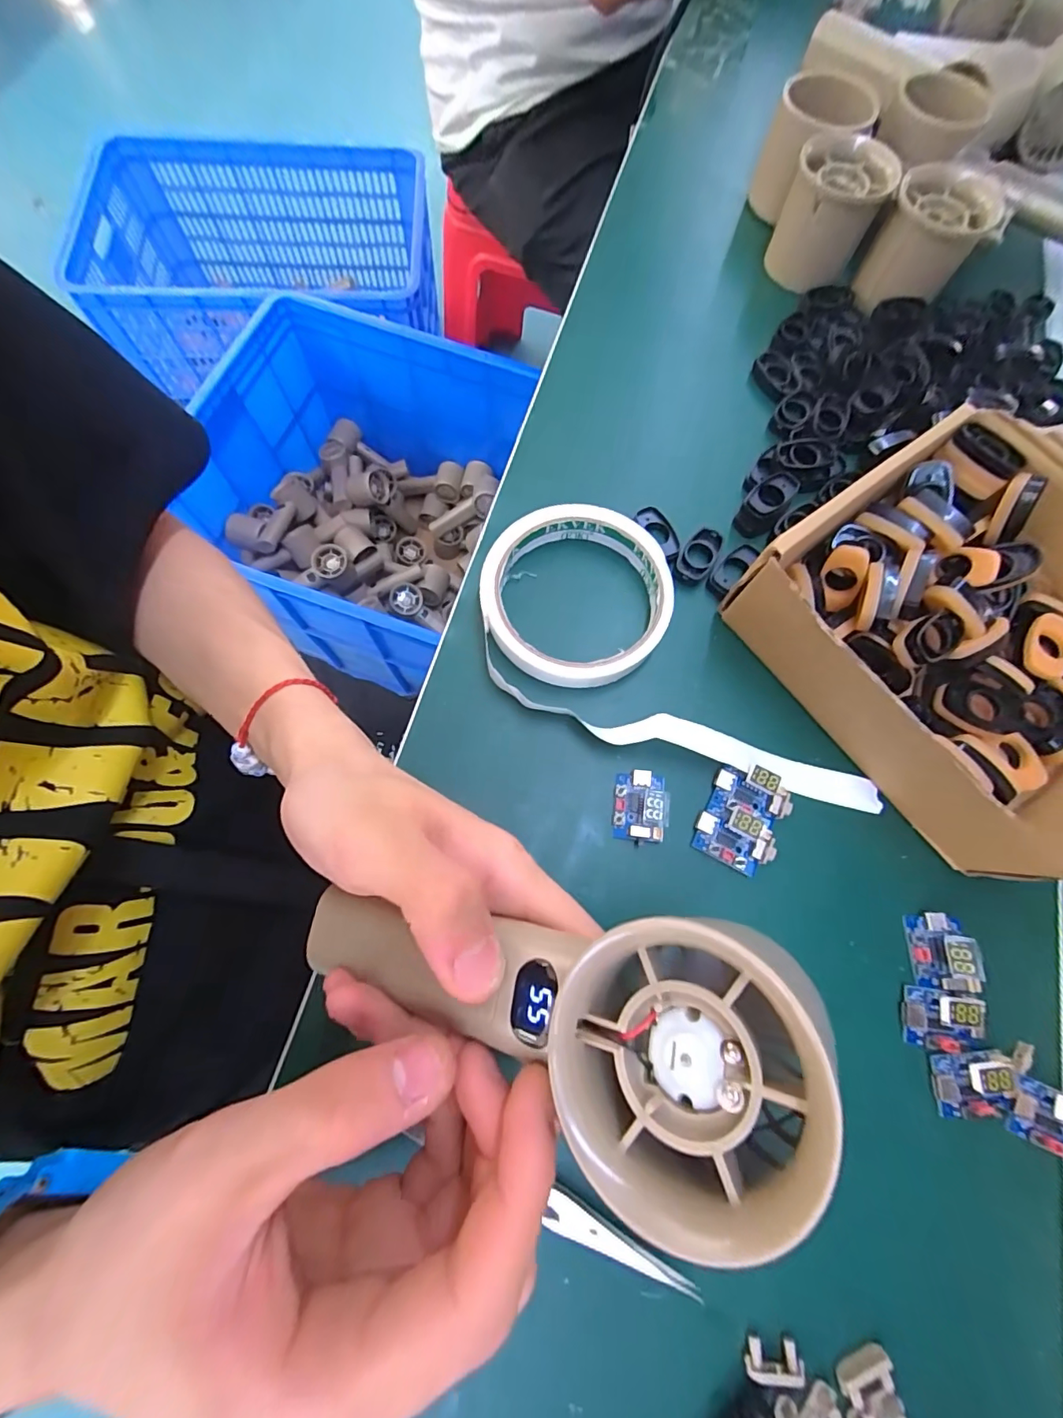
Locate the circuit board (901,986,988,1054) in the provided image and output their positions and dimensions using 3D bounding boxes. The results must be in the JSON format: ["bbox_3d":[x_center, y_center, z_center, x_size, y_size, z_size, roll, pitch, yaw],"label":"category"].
[{"bbox_3d":[0.167,0.125,0.202,0.029,0.013,0.022,8,73,0],"label":"circuit board"}]

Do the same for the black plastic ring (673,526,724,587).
[{"bbox_3d":[0.087,-0.079,0.266,0.018,0.009,0.033,29,75,6],"label":"black plastic ring"}]

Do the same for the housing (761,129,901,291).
[{"bbox_3d":[0.184,-0.306,0.320,0.056,0.059,0.052,20,74,4],"label":"housing"}]

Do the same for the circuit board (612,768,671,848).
[{"bbox_3d":[0.050,0.045,0.230,0.024,0.007,0.031,6,73,0],"label":"circuit board"}]

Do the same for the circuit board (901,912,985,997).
[{"bbox_3d":[0.171,0.101,0.209,0.021,0.015,0.030,6,73,0],"label":"circuit board"}]

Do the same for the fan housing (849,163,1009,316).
[{"bbox_3d":[0.237,-0.283,0.309,0.056,0.052,0.051,34,75,8],"label":"fan housing"}]

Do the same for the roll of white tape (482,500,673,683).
[{"bbox_3d":[0.022,-0.056,0.253,0.091,0.020,0.090,1,73,-2],"label":"roll of white tape"}]

